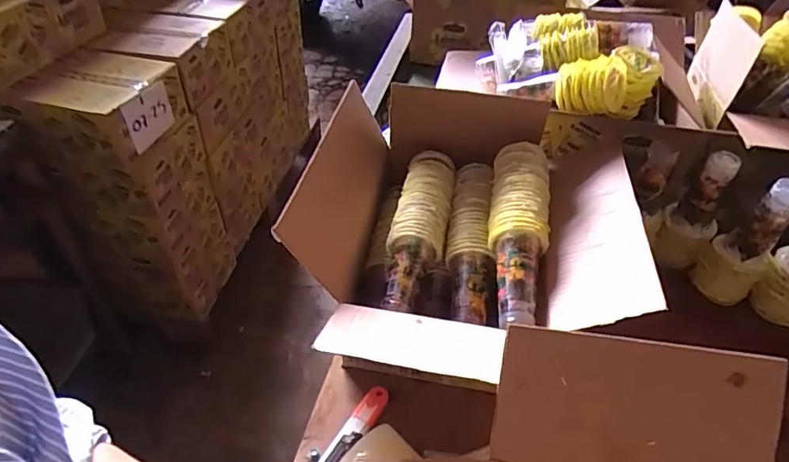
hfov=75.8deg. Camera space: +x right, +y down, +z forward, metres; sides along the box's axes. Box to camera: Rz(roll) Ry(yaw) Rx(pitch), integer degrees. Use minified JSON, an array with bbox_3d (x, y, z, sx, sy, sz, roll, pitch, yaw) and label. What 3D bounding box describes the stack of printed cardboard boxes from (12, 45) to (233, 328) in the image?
[{"bbox_3d":[-0.616,-0.074,1.255,0.258,0.644,0.254,3,43,2],"label":"stack of printed cardboard boxes"}]

